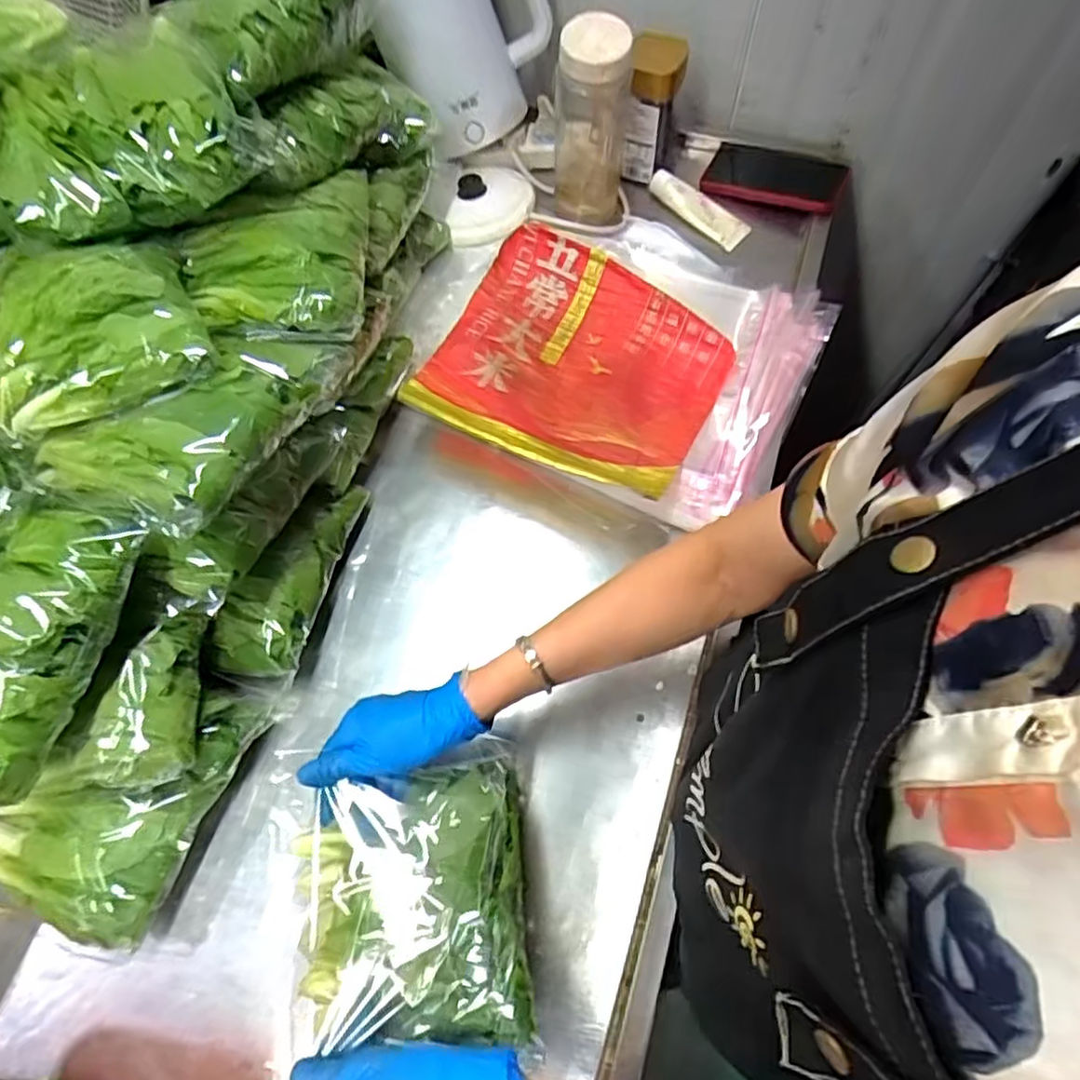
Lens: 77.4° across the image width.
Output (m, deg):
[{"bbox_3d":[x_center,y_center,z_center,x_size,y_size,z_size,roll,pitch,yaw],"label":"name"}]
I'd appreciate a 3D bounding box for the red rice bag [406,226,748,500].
[{"bbox_3d":[0.036,-0.175,0.684,0.276,0.054,0.259,25,68,13],"label":"red rice bag"}]

